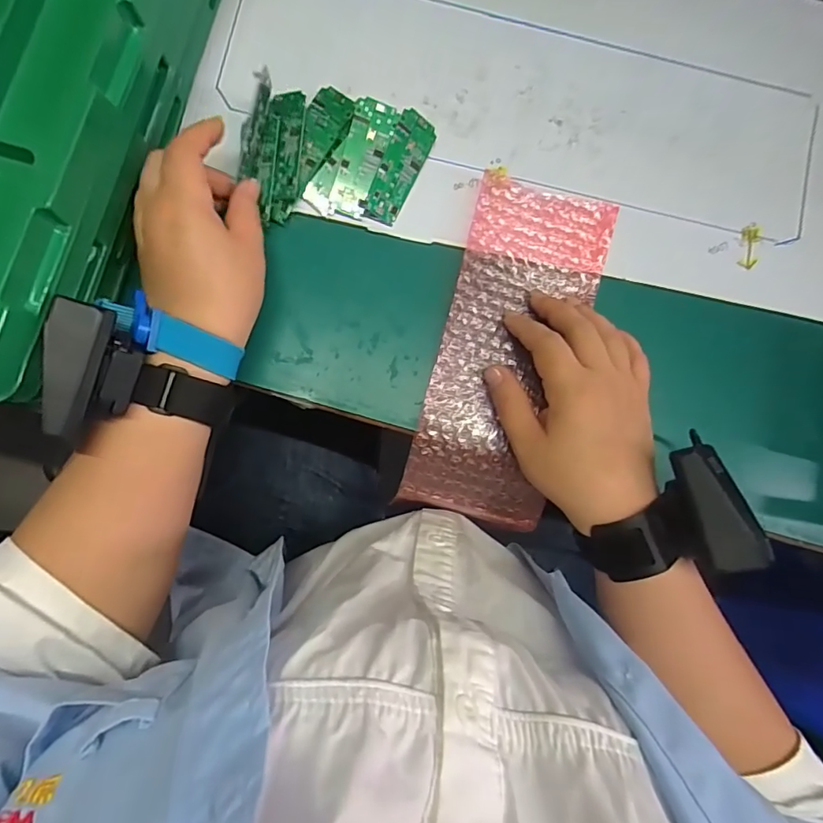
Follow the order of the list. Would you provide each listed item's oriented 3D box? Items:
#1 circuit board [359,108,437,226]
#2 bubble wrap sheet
[{"bbox_3d":[-0.008,-0.164,0.342,0.029,0.008,0.075,24,88,-31],"label":"circuit board"},{"bbox_3d":[0.066,-0.040,0.343,0.096,0.017,0.230,17,88,-2],"label":"bubble wrap sheet"}]

